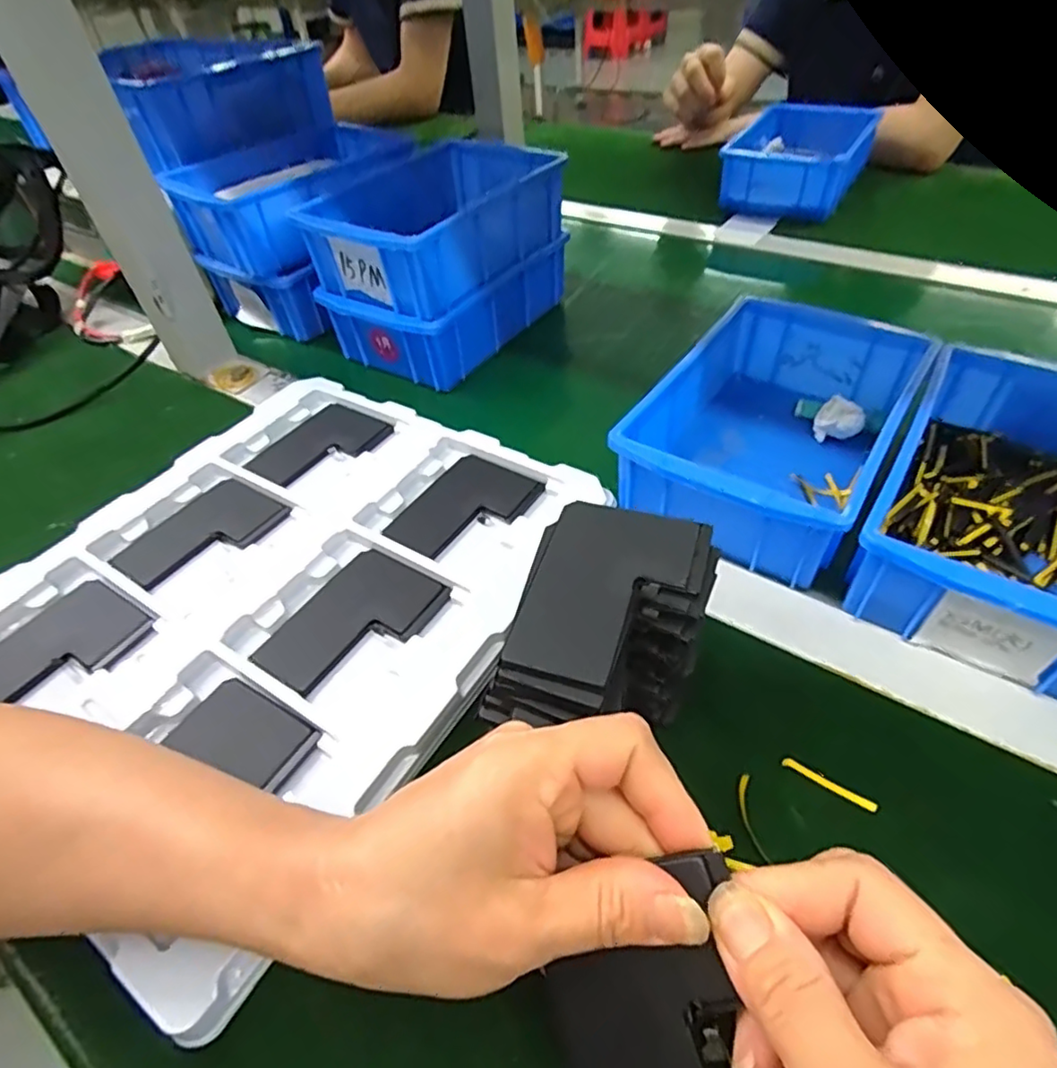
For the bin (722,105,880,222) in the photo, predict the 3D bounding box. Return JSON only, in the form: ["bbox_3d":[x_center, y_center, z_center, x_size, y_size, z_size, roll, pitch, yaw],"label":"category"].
[{"bbox_3d":[0.323,-0.446,0.733,0.134,0.058,0.199,21,53,24],"label":"bin"}]

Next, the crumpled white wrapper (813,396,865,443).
[{"bbox_3d":[0.207,-0.075,0.410,0.028,0.024,0.019,17,51,21],"label":"crumpled white wrapper"}]

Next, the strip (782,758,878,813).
[{"bbox_3d":[0.131,0.109,0.268,0.039,0.004,0.005,24,54,26],"label":"strip"}]

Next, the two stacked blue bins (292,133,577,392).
[{"bbox_3d":[-0.071,-0.243,0.531,0.143,0.114,0.204,25,55,27],"label":"two stacked blue bins"}]

